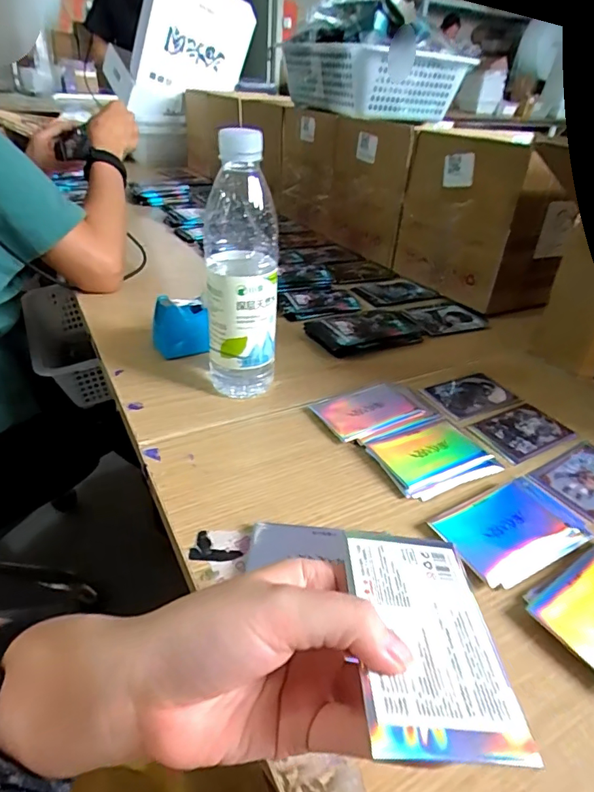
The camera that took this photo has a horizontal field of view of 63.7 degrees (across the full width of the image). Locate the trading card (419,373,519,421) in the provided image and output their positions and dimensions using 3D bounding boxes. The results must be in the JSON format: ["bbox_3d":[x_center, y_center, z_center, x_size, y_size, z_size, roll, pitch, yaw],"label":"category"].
[{"bbox_3d":[0.182,-0.001,0.500,0.097,0.006,0.060,-14,39,-26],"label":"trading card"}]

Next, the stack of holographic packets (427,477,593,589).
[{"bbox_3d":[0.156,0.096,0.351,0.106,0.009,0.069,-15,39,-26],"label":"stack of holographic packets"}]

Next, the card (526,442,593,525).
[{"bbox_3d":[0.247,0.071,0.405,0.098,0.005,0.057,-18,40,-29],"label":"card"}]

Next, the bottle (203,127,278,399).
[{"bbox_3d":[-0.051,-0.103,0.424,0.065,0.223,0.067,0,35,-7],"label":"bottle"}]

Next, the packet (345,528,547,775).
[{"bbox_3d":[0.051,0.094,0.193,0.057,0.010,0.092,2,35,-4],"label":"packet"}]

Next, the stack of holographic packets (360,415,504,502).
[{"bbox_3d":[0.115,0.050,0.413,0.094,0.009,0.075,-14,39,-24],"label":"stack of holographic packets"}]

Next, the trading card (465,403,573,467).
[{"bbox_3d":[0.214,0.034,0.455,0.093,0.004,0.058,-16,39,-27],"label":"trading card"}]

